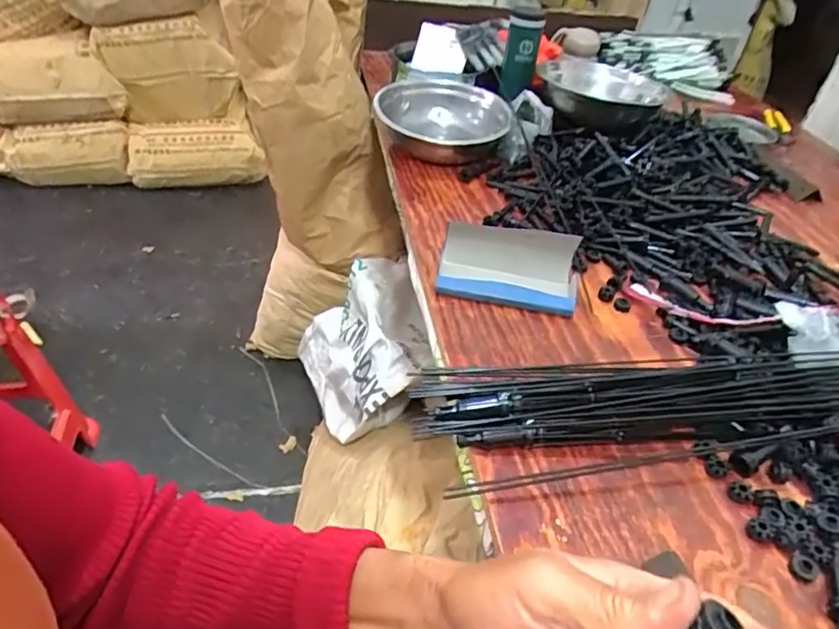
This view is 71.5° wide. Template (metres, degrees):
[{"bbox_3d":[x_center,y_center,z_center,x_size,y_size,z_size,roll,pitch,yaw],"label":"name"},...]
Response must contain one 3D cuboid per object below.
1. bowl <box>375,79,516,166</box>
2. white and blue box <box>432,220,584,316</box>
[{"bbox_3d":[0.039,-0.317,0.978,0.219,0.066,0.241,-4,40,-10],"label":"bowl"},{"bbox_3d":[0.104,-0.054,0.682,0.163,0.057,0.086,9,40,5],"label":"white and blue box"}]

